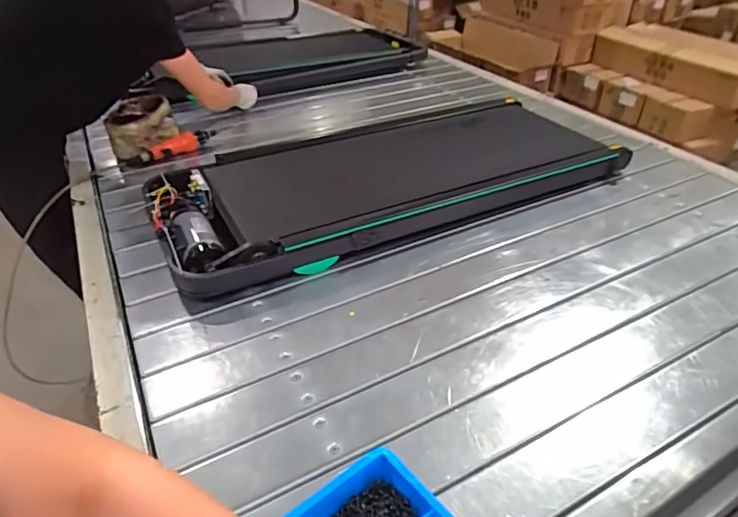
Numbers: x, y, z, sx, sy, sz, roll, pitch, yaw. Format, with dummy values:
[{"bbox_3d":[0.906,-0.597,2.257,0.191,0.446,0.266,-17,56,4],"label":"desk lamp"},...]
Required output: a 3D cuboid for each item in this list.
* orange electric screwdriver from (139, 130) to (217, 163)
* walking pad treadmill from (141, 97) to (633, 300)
[{"bbox_3d":[-0.539,-0.330,1.452,0.227,0.050,0.046,-26,43,-28],"label":"orange electric screwdriver"},{"bbox_3d":[0.079,-0.219,1.307,1.184,0.129,0.494,-17,39,-19],"label":"walking pad treadmill"}]

